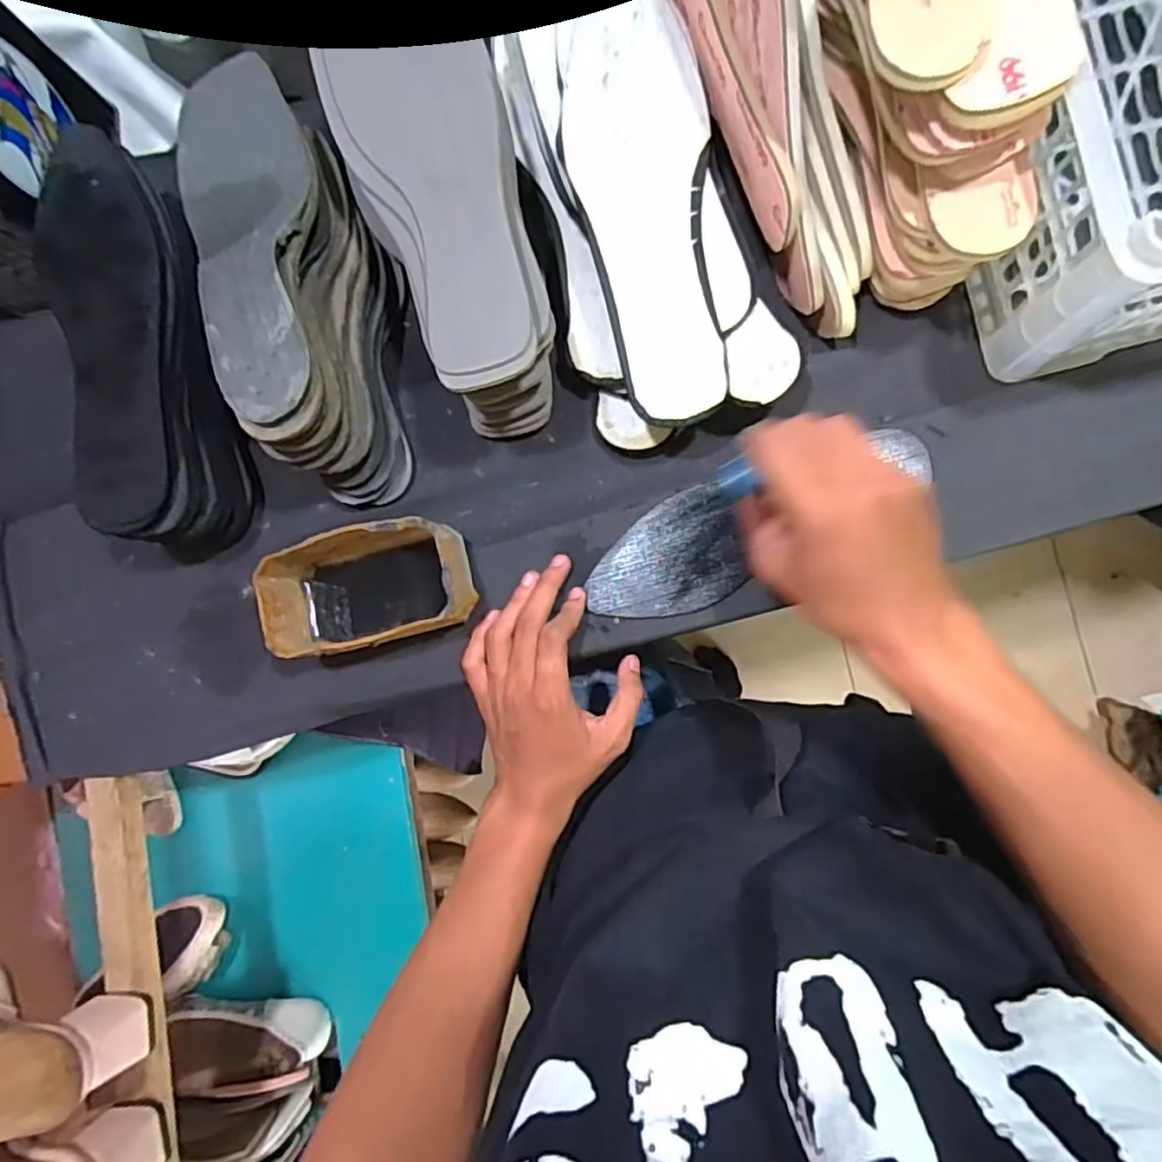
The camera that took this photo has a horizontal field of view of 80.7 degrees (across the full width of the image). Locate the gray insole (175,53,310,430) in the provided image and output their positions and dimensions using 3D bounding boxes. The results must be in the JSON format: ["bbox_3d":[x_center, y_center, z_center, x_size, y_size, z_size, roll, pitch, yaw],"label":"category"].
[{"bbox_3d":[-0.203,-0.201,0.407,0.080,0.035,0.233,-15,74,7],"label":"gray insole"}]

